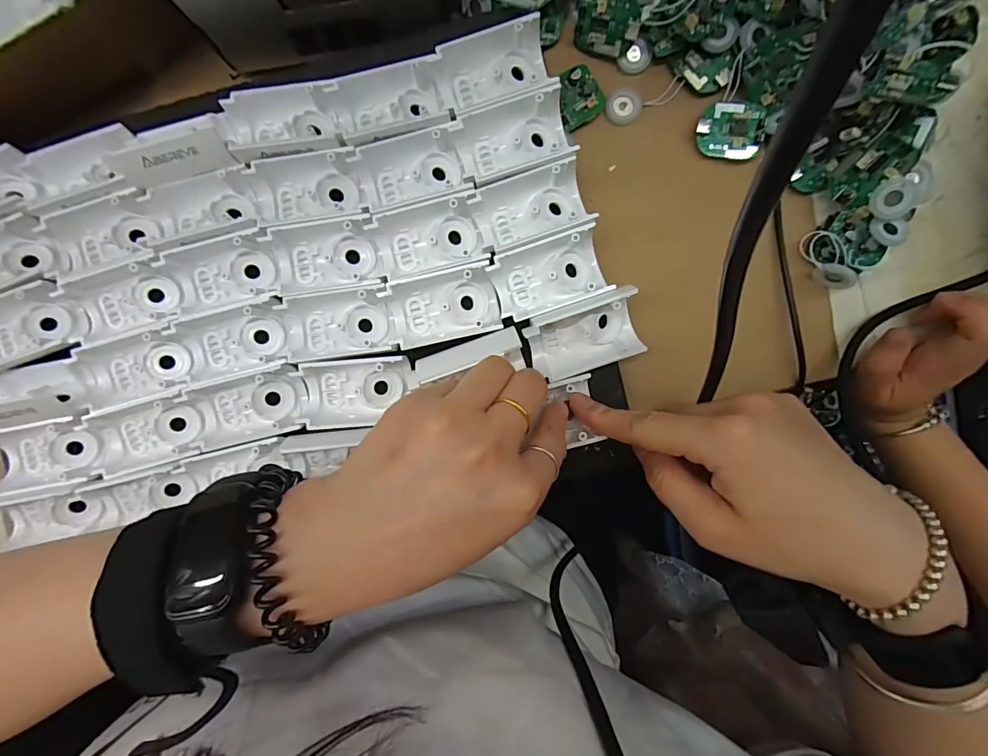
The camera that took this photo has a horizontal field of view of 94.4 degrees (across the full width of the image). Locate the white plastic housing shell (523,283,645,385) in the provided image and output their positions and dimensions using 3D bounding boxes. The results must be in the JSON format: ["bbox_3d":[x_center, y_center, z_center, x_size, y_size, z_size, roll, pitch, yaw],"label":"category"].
[{"bbox_3d":[0.047,-0.021,0.233,0.057,0.021,0.034,-19,92,2],"label":"white plastic housing shell"}]

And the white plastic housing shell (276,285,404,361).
[{"bbox_3d":[-0.078,-0.028,0.237,0.057,0.017,0.034,-6,92,1],"label":"white plastic housing shell"}]

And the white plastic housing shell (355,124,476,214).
[{"bbox_3d":[-0.040,-0.106,0.233,0.055,0.015,0.036,-14,92,1],"label":"white plastic housing shell"}]

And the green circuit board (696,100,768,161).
[{"bbox_3d":[0.131,-0.138,0.254,0.034,0.009,0.030,8,92,1],"label":"green circuit board"}]

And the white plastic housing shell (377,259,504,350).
[{"bbox_3d":[-0.026,-0.037,0.236,0.057,0.016,0.034,-13,92,1],"label":"white plastic housing shell"}]

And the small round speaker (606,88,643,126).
[{"bbox_3d":[0.074,-0.155,0.258,0.020,0.004,0.020,0,92,1],"label":"small round speaker"}]

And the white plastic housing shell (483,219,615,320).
[{"bbox_3d":[0.028,-0.053,0.234,0.056,0.016,0.036,-19,92,2],"label":"white plastic housing shell"}]

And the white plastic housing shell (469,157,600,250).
[{"bbox_3d":[0.019,-0.087,0.233,0.056,0.015,0.035,-18,92,1],"label":"white plastic housing shell"}]

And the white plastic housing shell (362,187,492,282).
[{"bbox_3d":[-0.031,-0.071,0.234,0.053,0.017,0.037,-14,92,1],"label":"white plastic housing shell"}]

